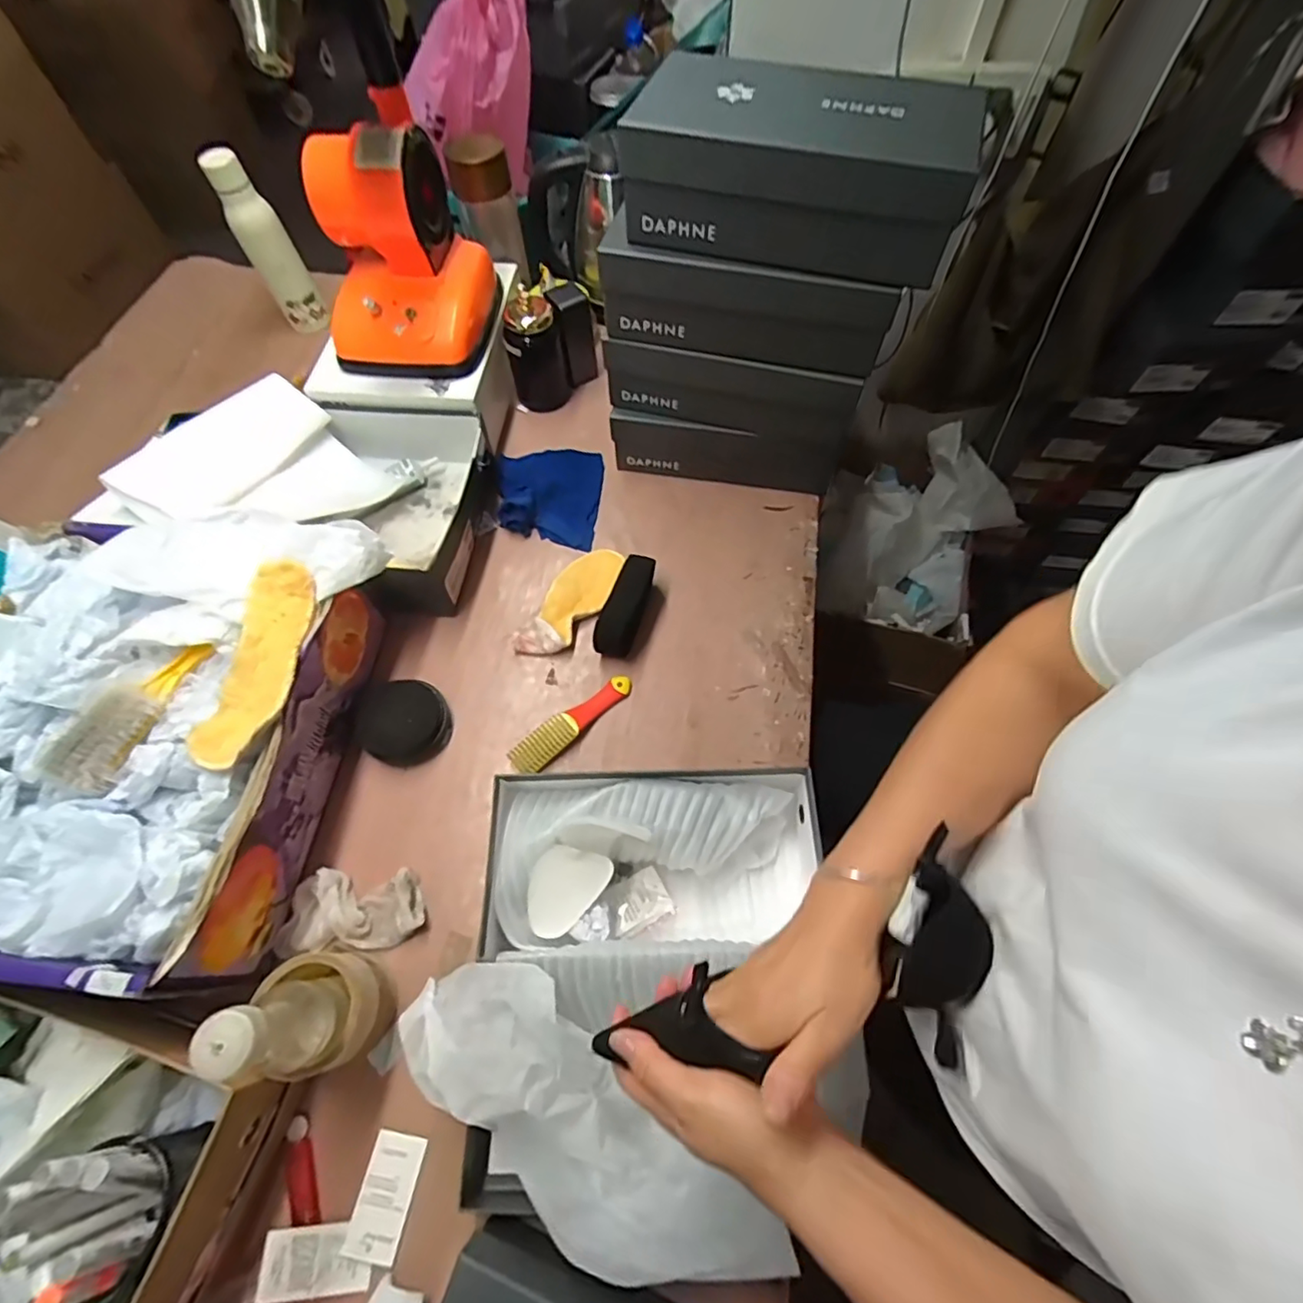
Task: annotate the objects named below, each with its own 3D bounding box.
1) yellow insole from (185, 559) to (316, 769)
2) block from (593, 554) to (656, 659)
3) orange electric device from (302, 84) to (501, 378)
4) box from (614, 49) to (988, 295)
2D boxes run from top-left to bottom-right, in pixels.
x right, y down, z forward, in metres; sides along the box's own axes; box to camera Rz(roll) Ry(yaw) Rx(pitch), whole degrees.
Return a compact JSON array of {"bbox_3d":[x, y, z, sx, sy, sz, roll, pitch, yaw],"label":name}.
[{"bbox_3d":[-0.354,0.008,0.542,0.068,0.023,0.196,5,63,2],"label":"yellow insole"},{"bbox_3d":[-0.031,-0.054,0.712,0.044,0.027,0.124,19,81,9],"label":"block"},{"bbox_3d":[-0.306,-0.483,0.718,0.180,0.197,0.191,3,63,1],"label":"orange electric device"},{"bbox_3d":[0.132,-0.449,0.546,0.299,0.104,0.143,14,64,7],"label":"box"}]

